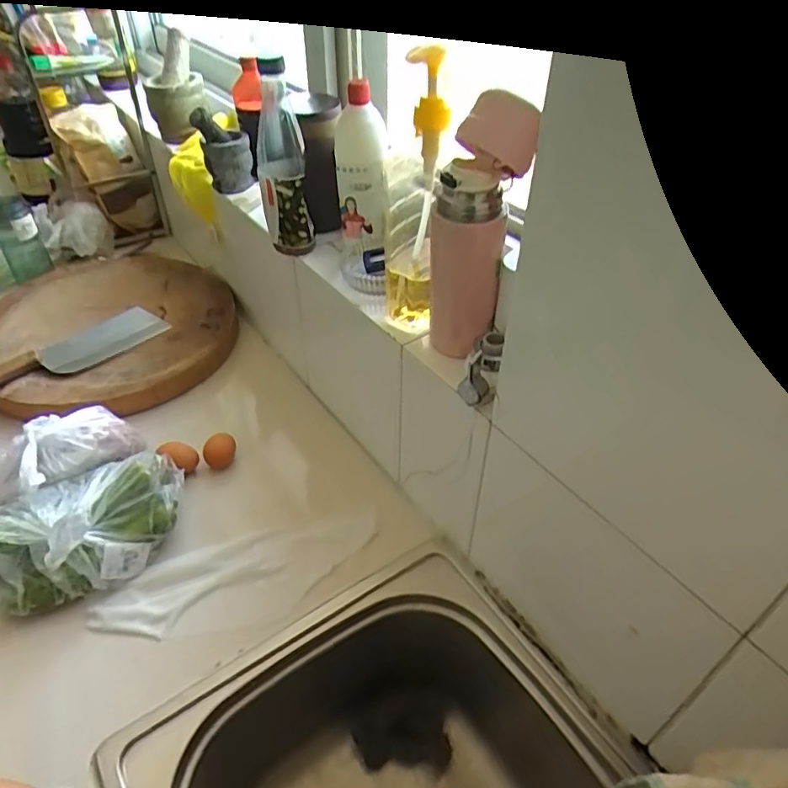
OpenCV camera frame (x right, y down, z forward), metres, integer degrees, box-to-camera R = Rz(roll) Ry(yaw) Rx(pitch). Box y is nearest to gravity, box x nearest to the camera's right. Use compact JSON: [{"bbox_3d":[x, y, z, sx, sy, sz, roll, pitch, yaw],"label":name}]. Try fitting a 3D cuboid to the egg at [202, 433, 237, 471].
[{"bbox_3d":[-0.235,0.079,0.778,0.039,0.040,0.035,-10,43,-12],"label":"egg"}]

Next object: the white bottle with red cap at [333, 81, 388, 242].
[{"bbox_3d":[-0.039,-0.274,0.693,0.055,0.163,0.049,1,42,1],"label":"white bottle with red cap"}]

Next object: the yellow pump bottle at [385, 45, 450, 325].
[{"bbox_3d":[0.022,-0.186,0.586,0.057,0.233,0.073,-26,48,-26],"label":"yellow pump bottle"}]

